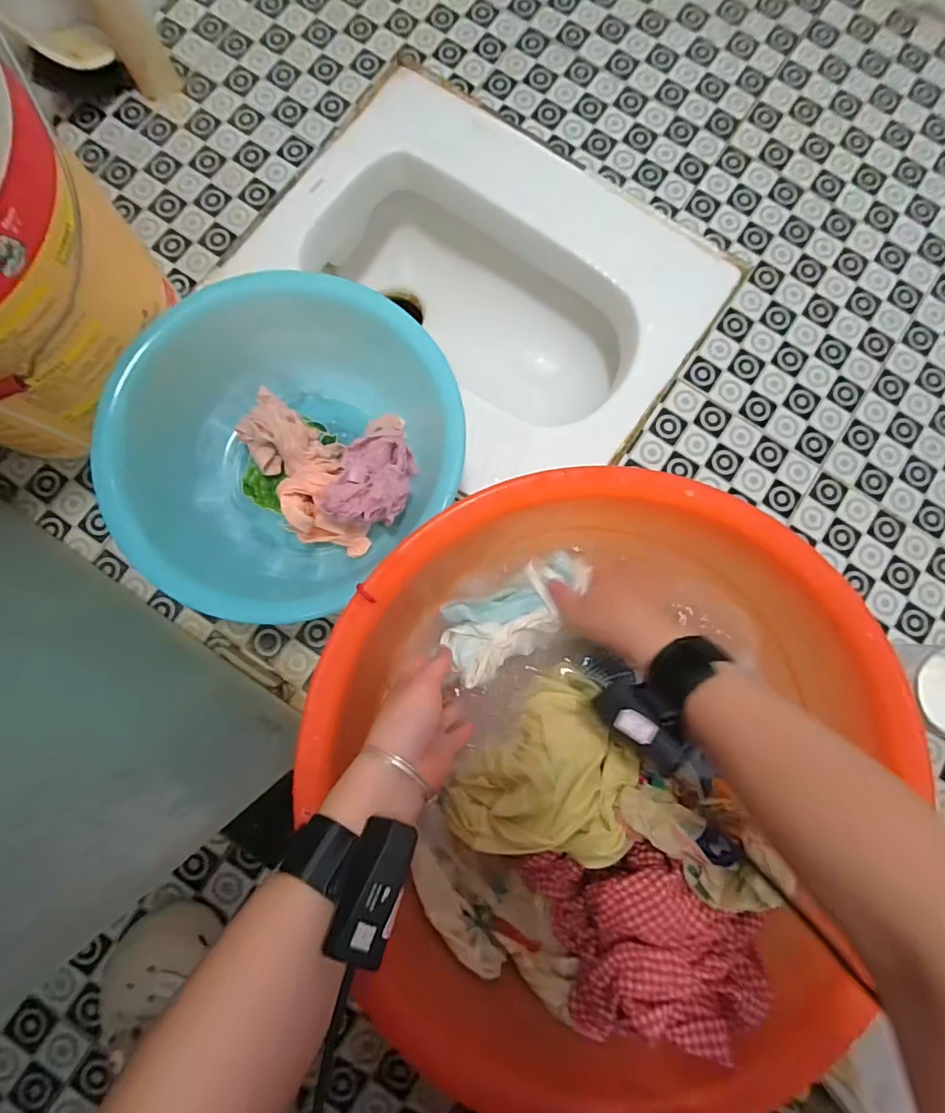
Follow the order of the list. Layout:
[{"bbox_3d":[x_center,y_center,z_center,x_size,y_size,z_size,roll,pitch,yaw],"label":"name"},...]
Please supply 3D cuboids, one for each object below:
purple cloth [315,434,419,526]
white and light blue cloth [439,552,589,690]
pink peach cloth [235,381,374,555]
[{"bbox_3d":[-0.098,-0.077,0.478,0.074,0.054,0.099,16,83,1],"label":"purple cloth"},{"bbox_3d":[0.040,0.053,0.478,0.158,0.025,0.078,-37,84,-3],"label":"white and light blue cloth"},{"bbox_3d":[-0.172,-0.091,0.487,0.077,0.055,0.201,-33,85,-5],"label":"pink peach cloth"}]

